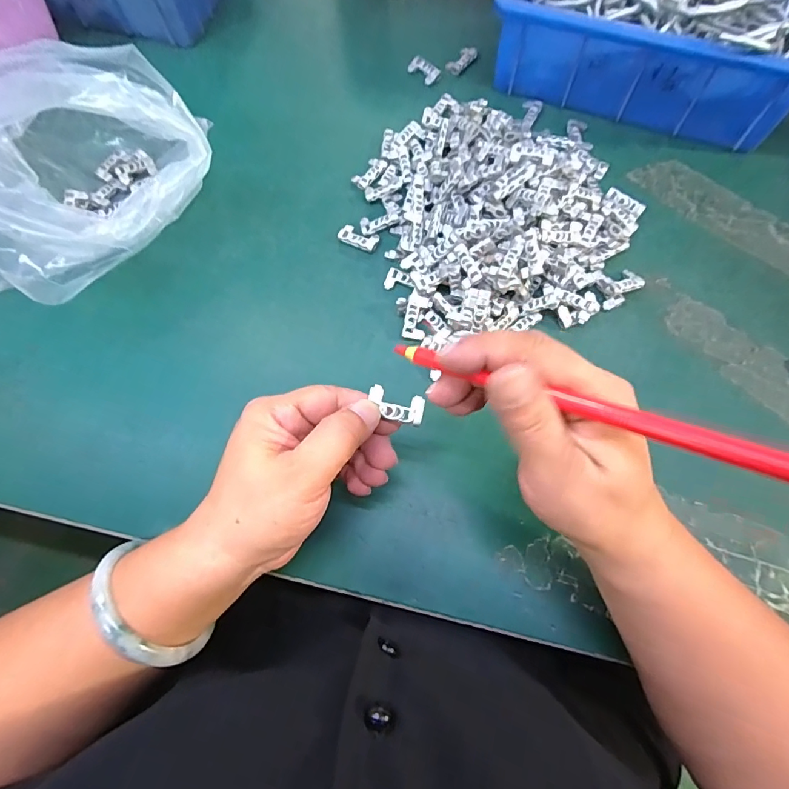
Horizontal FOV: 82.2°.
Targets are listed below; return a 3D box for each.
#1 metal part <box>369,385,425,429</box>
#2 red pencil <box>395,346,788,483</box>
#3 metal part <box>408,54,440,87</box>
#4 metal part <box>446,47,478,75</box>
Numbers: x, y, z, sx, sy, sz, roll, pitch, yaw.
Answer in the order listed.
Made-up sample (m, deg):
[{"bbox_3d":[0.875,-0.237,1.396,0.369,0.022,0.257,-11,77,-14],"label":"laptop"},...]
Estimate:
[{"bbox_3d":[0.001,0.005,0.238,0.030,0.004,0.016,25,69,2],"label":"metal part"},{"bbox_3d":[0.068,0.002,0.182,0.161,0.014,0.011,20,67,32],"label":"red pencil"},{"bbox_3d":[0.026,-0.292,0.406,0.016,0.008,0.031,-40,75,-11],"label":"metal part"},{"bbox_3d":[0.061,-0.303,0.409,0.017,0.007,0.033,41,77,14],"label":"metal part"}]

